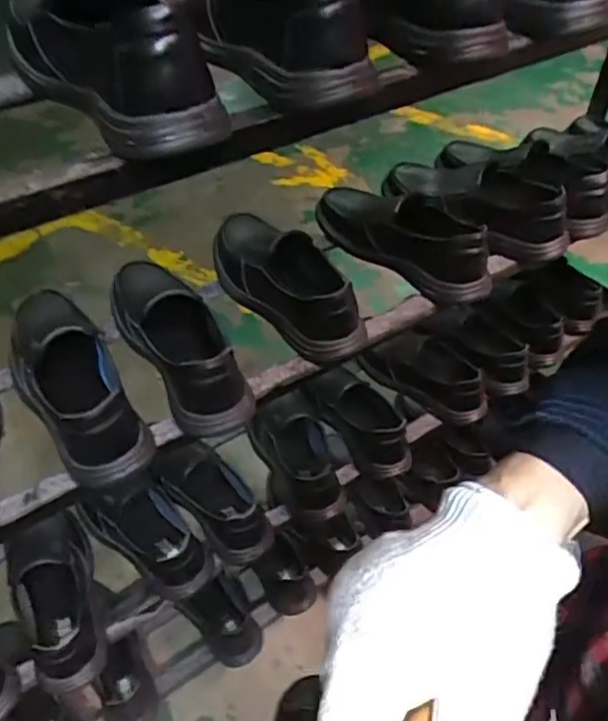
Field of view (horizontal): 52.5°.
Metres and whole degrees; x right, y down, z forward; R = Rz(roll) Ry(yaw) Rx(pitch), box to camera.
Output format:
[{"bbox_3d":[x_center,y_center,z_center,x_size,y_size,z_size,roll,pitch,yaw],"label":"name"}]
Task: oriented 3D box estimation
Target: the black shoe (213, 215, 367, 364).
[{"bbox_3d":[-0.029,-0.109,0.768,0.103,0.094,0.268,-23,50,-20],"label":"black shoe"}]

